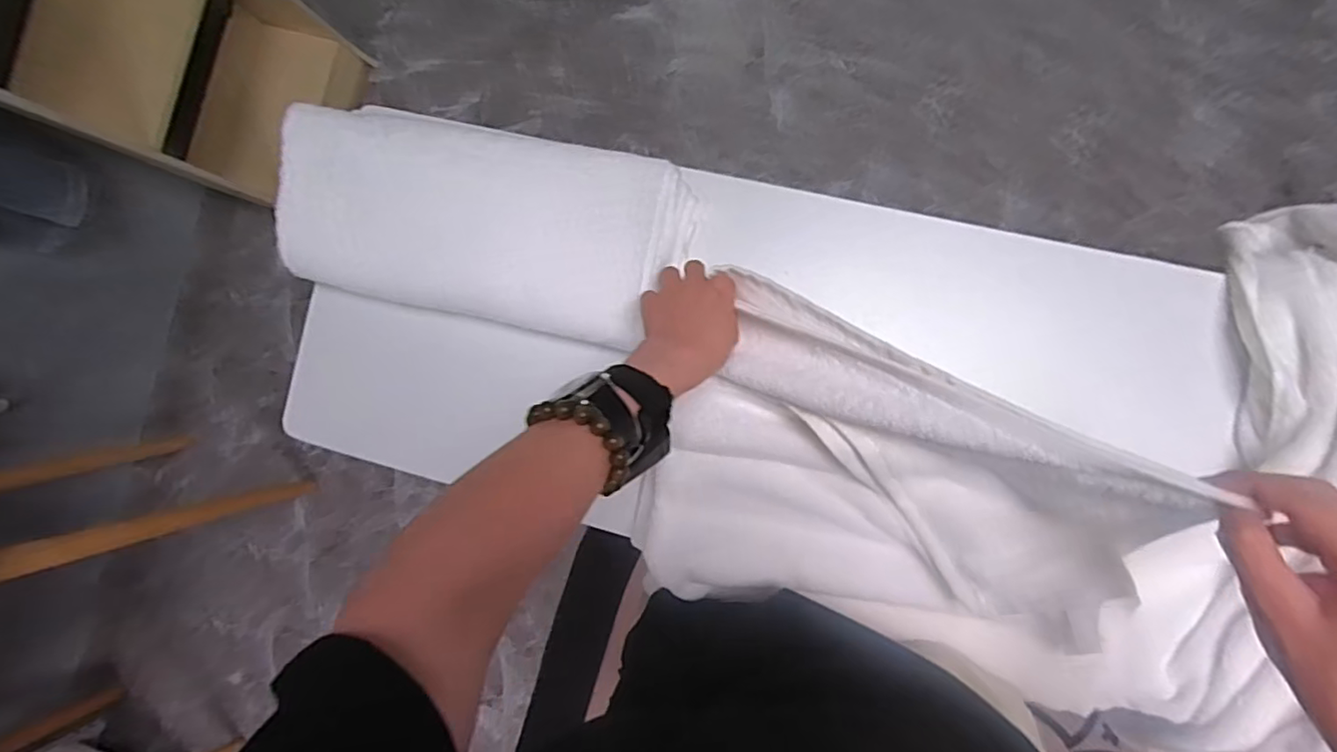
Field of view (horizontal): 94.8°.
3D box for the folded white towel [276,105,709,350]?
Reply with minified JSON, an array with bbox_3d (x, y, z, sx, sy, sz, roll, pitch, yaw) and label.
[{"bbox_3d":[-0.191,-0.154,0.640,0.424,0.082,0.189,12,91,9],"label":"folded white towel"}]

